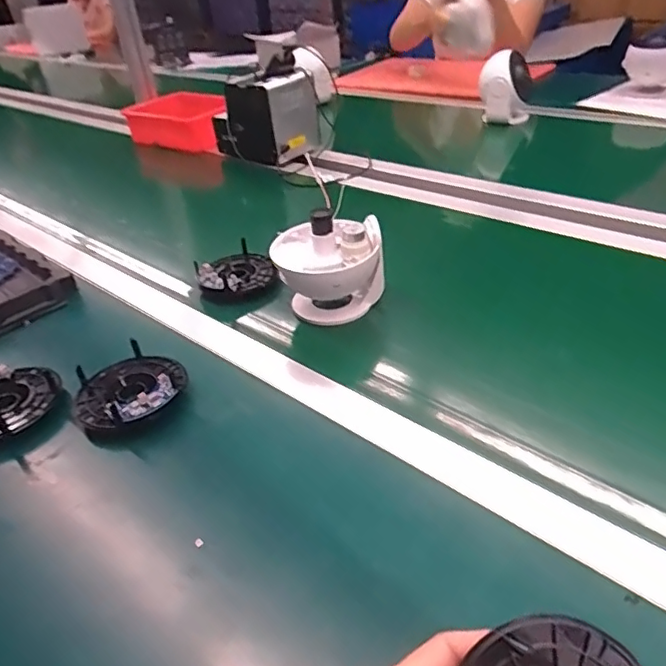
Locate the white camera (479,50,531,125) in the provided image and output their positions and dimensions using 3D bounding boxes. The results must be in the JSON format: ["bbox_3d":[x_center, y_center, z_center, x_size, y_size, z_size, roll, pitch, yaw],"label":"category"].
[{"bbox_3d":[0.359,-0.510,1.174,0.101,0.129,0.092,3,36,14],"label":"white camera"}]

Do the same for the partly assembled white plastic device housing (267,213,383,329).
[{"bbox_3d":[-0.004,-0.068,0.630,0.116,0.108,0.098,-6,35,2],"label":"partly assembled white plastic device housing"}]

